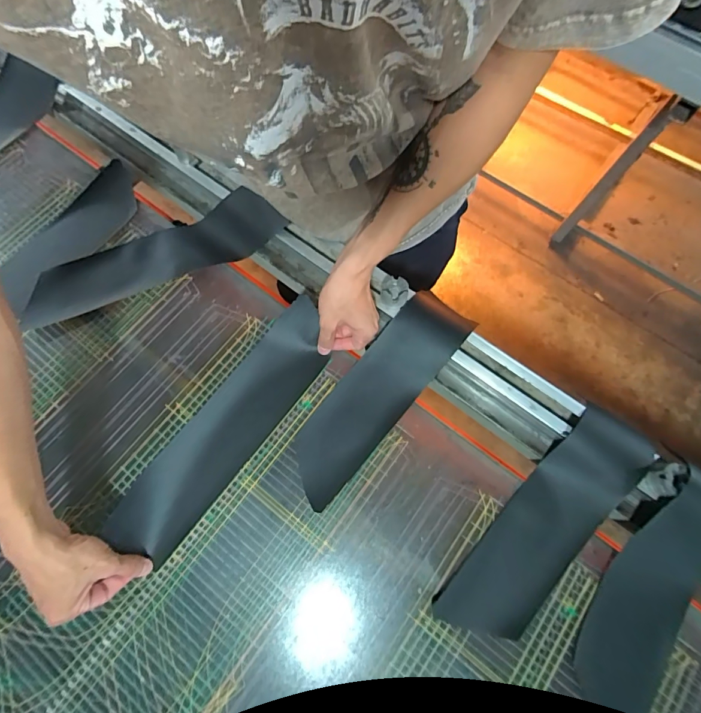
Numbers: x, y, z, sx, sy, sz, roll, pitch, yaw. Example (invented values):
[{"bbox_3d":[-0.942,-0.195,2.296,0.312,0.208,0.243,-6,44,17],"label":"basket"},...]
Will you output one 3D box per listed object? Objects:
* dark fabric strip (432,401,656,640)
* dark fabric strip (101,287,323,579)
[{"bbox_3d":[0.234,0.198,0.450,0.094,0.025,0.306,41,79,13],"label":"dark fabric strip"},{"bbox_3d":[-0.157,0.086,0.494,0.096,0.039,0.364,35,77,12],"label":"dark fabric strip"}]

